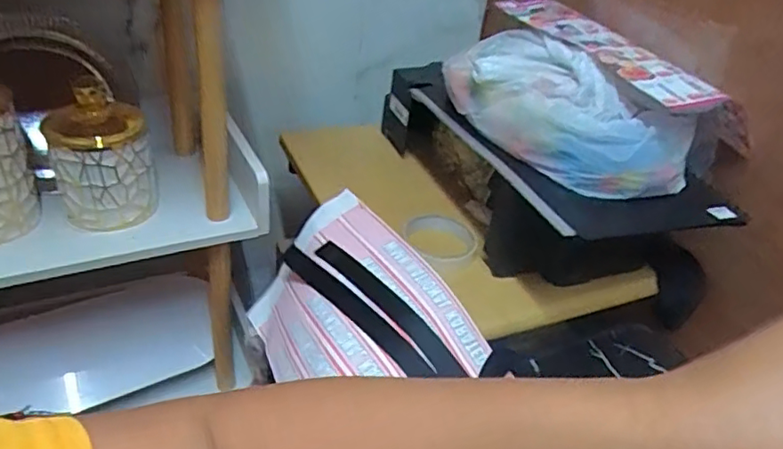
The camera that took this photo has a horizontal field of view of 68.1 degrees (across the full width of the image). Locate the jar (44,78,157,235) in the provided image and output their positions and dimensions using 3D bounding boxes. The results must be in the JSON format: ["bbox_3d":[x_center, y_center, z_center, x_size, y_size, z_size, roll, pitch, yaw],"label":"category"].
[{"bbox_3d":[-0.321,-0.081,0.645,0.101,0.142,0.095,-10,38,-24],"label":"jar"}]

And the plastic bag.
[{"bbox_3d":[0.180,-0.130,0.644,0.291,0.094,0.138,29,40,28],"label":"plastic bag"}]

